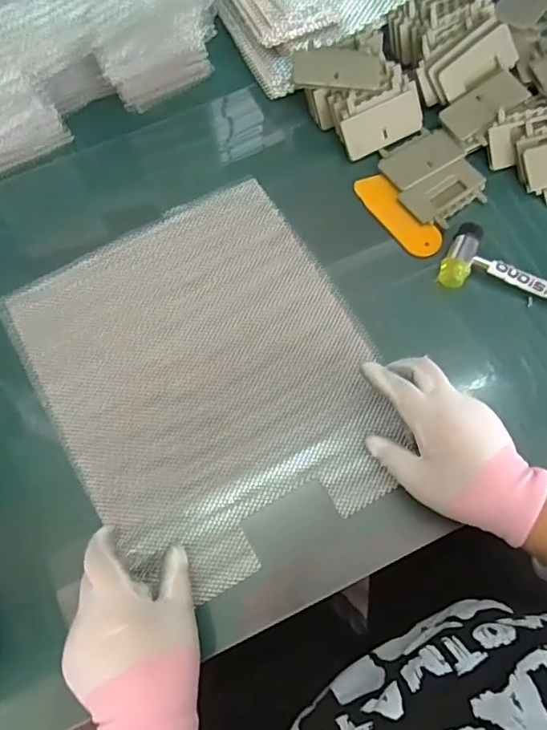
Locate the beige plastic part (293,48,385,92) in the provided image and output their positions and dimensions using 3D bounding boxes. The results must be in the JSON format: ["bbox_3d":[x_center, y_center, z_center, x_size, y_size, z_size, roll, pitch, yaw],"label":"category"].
[{"bbox_3d":[0.067,-0.299,0.556,0.092,0.010,0.050,0,72,-1],"label":"beige plastic part"}]

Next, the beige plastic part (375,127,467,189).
[{"bbox_3d":[0.151,-0.210,0.559,0.080,0.007,0.043,-30,72,-8],"label":"beige plastic part"}]

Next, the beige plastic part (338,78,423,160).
[{"bbox_3d":[0.115,-0.251,0.566,0.094,0.009,0.046,-28,111,-11],"label":"beige plastic part"}]

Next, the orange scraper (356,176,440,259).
[{"bbox_3d":[0.124,-0.151,0.551,0.037,0.007,0.105,-40,77,-2],"label":"orange scraper"}]

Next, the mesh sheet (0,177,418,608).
[{"bbox_3d":[-0.048,-0.002,0.484,0.279,0.048,0.323,-30,72,-8],"label":"mesh sheet"}]

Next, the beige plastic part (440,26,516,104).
[{"bbox_3d":[0.209,-0.307,0.562,0.081,0.005,0.039,-31,115,5],"label":"beige plastic part"}]

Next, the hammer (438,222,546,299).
[{"bbox_3d":[0.274,-0.062,0.497,0.240,0.022,0.056,23,73,10],"label":"hammer"}]

